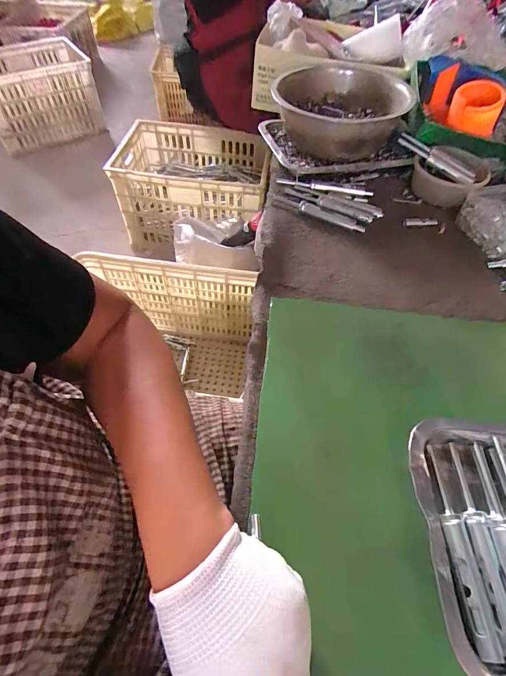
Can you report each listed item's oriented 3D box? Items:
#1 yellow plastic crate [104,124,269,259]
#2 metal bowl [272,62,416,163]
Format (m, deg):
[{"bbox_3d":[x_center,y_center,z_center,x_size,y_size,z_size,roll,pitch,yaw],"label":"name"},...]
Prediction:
[{"bbox_3d":[-0.202,-0.553,1.286,0.497,0.305,0.396,7,56,3],"label":"yellow plastic crate"},{"bbox_3d":[0.148,-0.370,0.590,0.201,0.106,0.209,1,56,-1],"label":"metal bowl"}]

